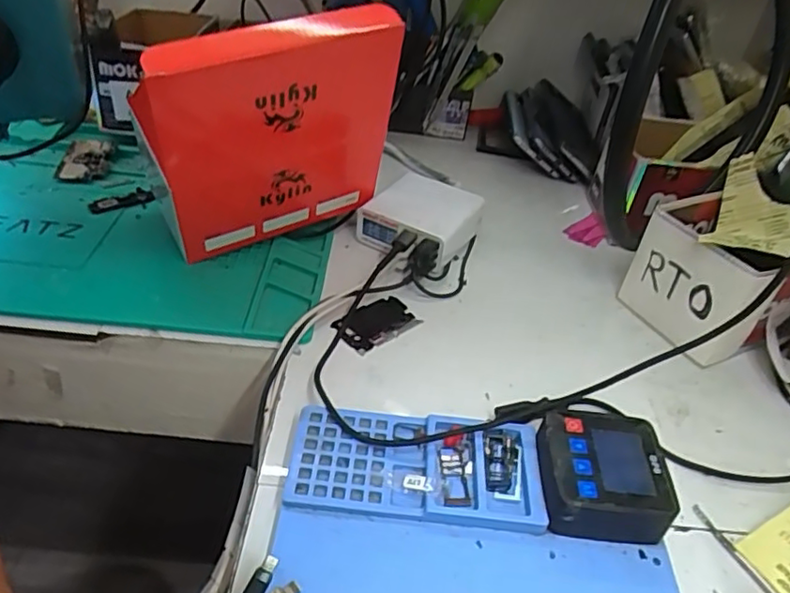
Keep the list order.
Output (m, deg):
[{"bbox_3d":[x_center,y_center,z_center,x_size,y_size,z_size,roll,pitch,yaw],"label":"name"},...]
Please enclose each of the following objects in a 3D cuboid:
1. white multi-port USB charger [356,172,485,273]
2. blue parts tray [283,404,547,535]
[{"bbox_3d":[0.022,-0.069,0.561,0.090,0.041,0.093,25,43,21],"label":"white multi-port USB charger"},{"bbox_3d":[0.013,0.101,0.367,0.147,0.013,0.068,6,40,-1],"label":"blue parts tray"}]

